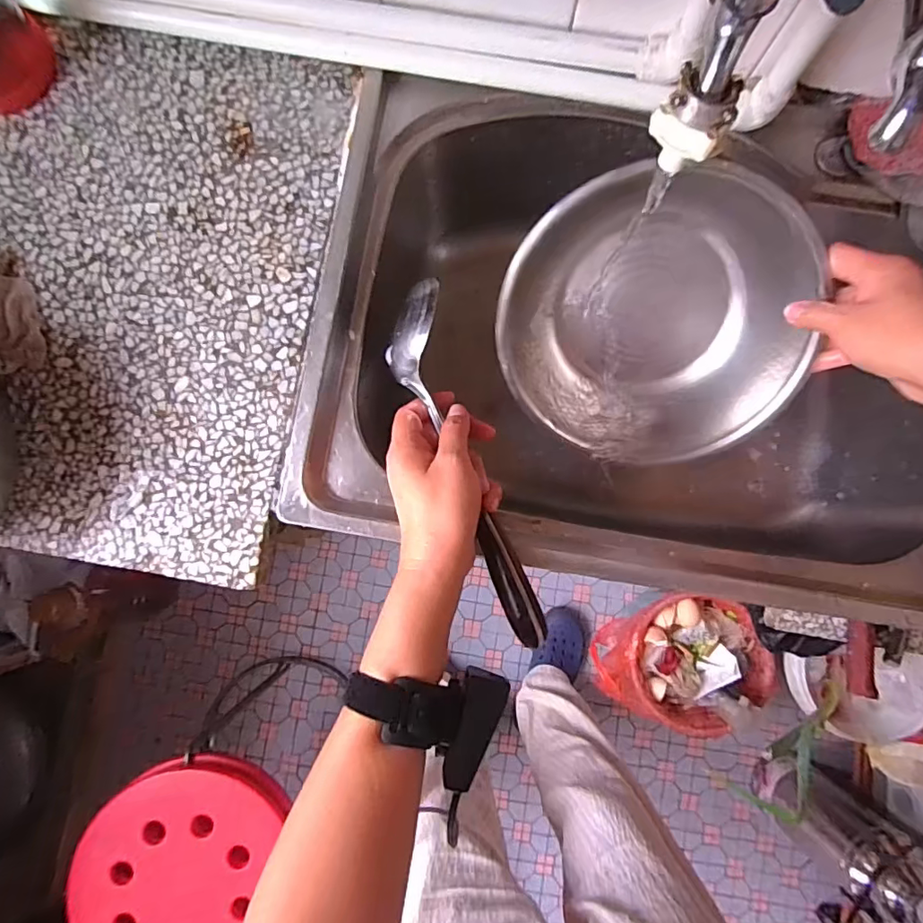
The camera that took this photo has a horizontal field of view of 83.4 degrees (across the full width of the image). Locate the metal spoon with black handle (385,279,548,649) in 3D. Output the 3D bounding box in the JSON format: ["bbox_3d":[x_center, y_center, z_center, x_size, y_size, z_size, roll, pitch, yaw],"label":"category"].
[{"bbox_3d":[0.002,0.002,0.393,0.053,0.039,0.278,-20,83,-1],"label":"metal spoon with black handle"}]

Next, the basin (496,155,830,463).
[{"bbox_3d":[0.163,-0.122,0.468,0.254,0.115,0.241,3,118,5],"label":"basin"}]

